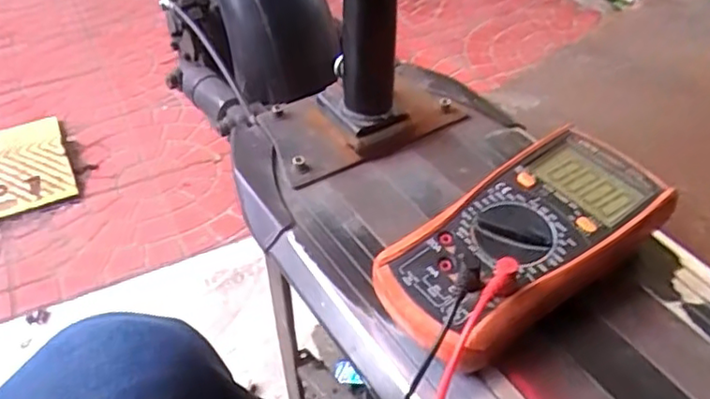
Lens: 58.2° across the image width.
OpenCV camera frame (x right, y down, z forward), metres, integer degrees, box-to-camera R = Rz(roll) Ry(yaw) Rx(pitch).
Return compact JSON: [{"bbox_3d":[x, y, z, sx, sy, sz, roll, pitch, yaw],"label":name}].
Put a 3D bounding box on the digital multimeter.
[{"bbox_3d":[0.099,0.027,0.385,0.182,0.054,0.093,-28,52,-26],"label":"digital multimeter"}]

